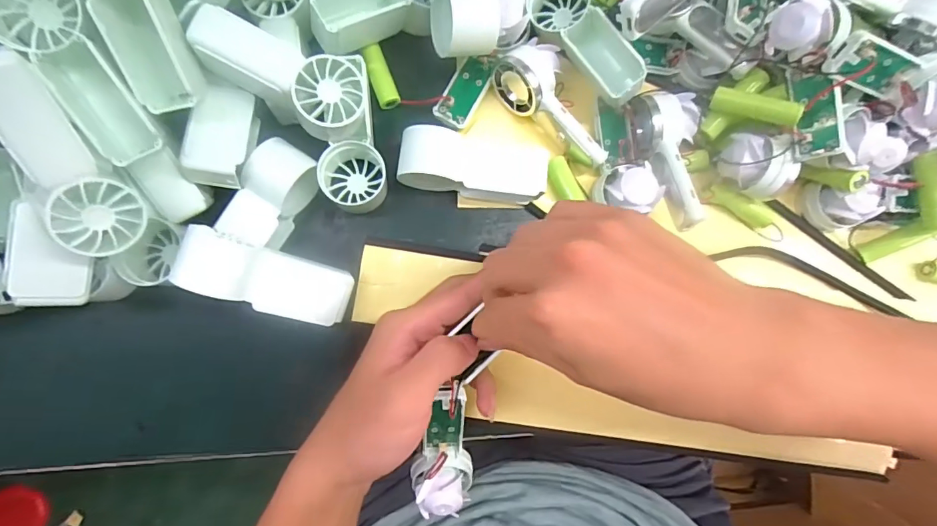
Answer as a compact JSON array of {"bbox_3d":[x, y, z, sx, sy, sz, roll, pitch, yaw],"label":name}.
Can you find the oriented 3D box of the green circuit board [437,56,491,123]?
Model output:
[{"bbox_3d":[-0.002,-0.117,0.315,0.020,0.004,0.047,28,83,-2],"label":"green circuit board"}]

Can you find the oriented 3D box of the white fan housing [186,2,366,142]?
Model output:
[{"bbox_3d":[-0.101,-0.105,0.262,0.091,0.042,0.039,28,83,-2],"label":"white fan housing"}]

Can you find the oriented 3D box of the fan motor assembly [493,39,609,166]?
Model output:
[{"bbox_3d":[0.056,-0.101,0.304,0.037,0.031,0.090,-34,89,-7],"label":"fan motor assembly"}]

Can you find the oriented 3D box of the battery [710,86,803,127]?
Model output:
[{"bbox_3d":[0.177,-0.097,0.286,0.050,0.010,0.012,25,82,25],"label":"battery"}]

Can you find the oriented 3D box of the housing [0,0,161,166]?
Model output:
[{"bbox_3d":[-0.195,-0.101,0.231,0.041,0.046,0.100,-28,116,-7],"label":"housing"}]

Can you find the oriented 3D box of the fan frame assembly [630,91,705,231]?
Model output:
[{"bbox_3d":[0.135,-0.067,0.300,0.040,0.038,0.089,-12,86,-6],"label":"fan frame assembly"}]

